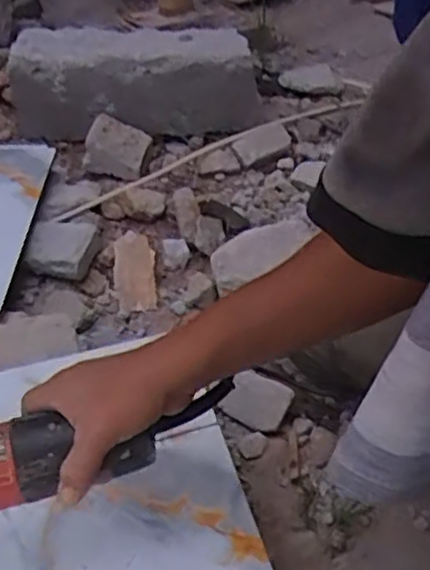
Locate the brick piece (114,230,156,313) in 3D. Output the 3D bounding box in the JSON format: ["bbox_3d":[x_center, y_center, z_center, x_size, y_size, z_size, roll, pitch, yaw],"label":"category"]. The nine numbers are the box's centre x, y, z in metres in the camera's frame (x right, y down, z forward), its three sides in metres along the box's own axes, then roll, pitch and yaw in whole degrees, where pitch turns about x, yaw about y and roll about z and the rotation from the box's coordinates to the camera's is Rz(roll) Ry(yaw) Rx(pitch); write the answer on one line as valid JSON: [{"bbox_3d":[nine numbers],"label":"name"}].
[{"bbox_3d":[-0.113,-0.022,1.003,0.054,0.017,0.140,-9,49,-2],"label":"brick piece"}]

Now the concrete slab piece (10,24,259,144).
[{"bbox_3d":[-0.135,-0.361,1.231,0.413,0.135,0.174,-2,42,-1],"label":"concrete slab piece"}]

